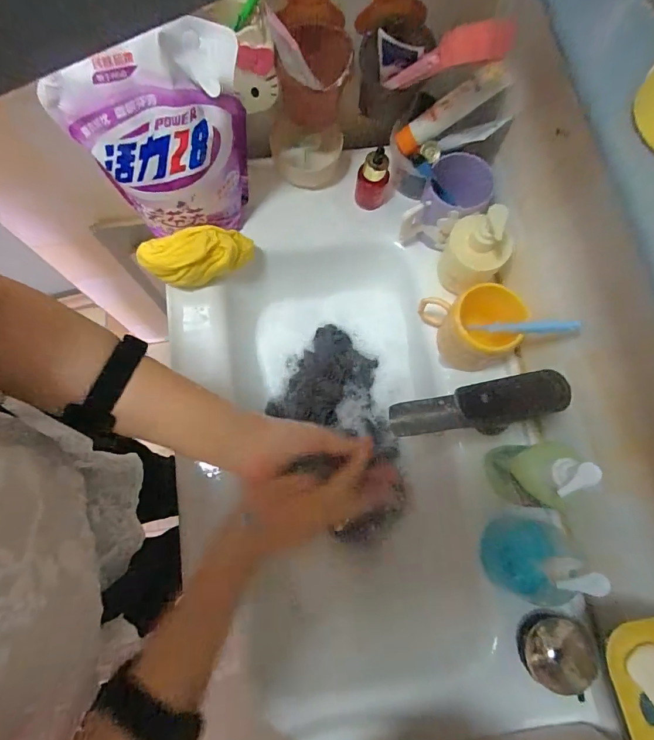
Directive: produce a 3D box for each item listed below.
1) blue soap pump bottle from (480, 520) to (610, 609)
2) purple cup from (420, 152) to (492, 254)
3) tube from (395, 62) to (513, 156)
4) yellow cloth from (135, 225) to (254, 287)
[{"bbox_3d":[0.233,0.208,0.443,0.063,0.187,0.085,21,75,4],"label":"blue soap pump bottle"},{"bbox_3d":[0.170,-0.228,0.573,0.081,0.109,0.080,0,75,-1],"label":"purple cup"},{"bbox_3d":[0.163,-0.352,0.557,0.026,0.159,0.041,12,68,-45],"label":"tube"},{"bbox_3d":[-0.177,-0.155,0.566,0.149,0.060,0.062,-21,76,-7],"label":"yellow cloth"}]

